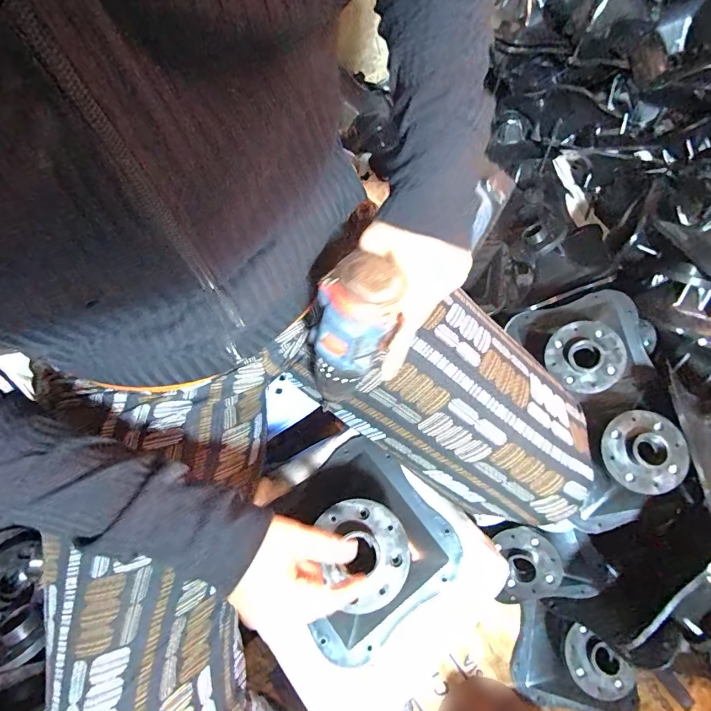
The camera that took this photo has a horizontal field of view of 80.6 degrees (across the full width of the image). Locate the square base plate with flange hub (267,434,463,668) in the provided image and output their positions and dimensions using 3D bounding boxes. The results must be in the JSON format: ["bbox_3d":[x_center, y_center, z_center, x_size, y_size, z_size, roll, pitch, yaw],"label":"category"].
[{"bbox_3d":[0.004,0.198,0.426,0.176,0.084,0.170,-38,74,-12],"label":"square base plate with flange hub"}]

